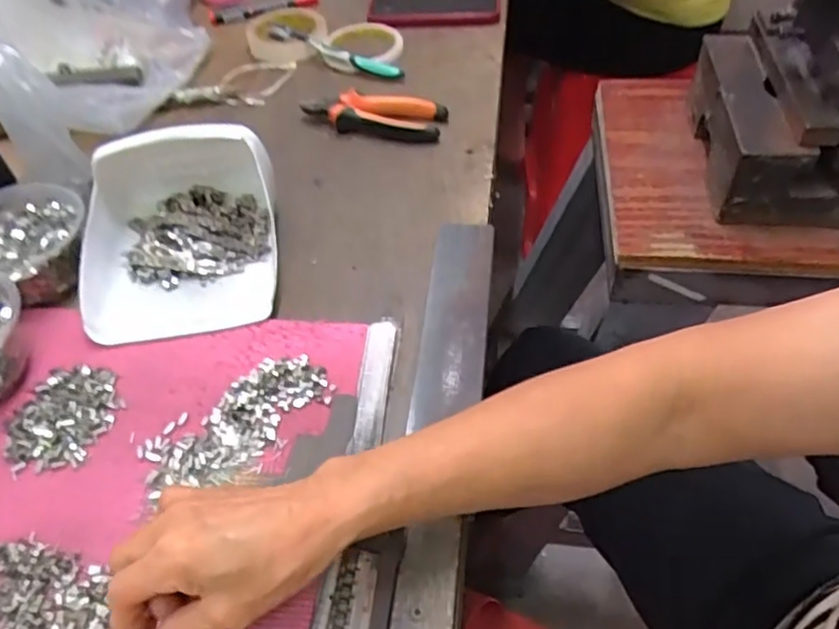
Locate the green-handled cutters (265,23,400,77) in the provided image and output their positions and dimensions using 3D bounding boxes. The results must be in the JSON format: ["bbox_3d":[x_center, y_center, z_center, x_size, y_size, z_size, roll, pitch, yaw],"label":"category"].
[{"bbox_3d":[-0.097,-0.315,0.774,0.181,0.025,0.026,23,54,19],"label":"green-handled cutters"}]

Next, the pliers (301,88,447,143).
[{"bbox_3d":[-0.048,-0.211,0.677,0.148,0.026,0.056,10,51,9],"label":"pliers"}]

